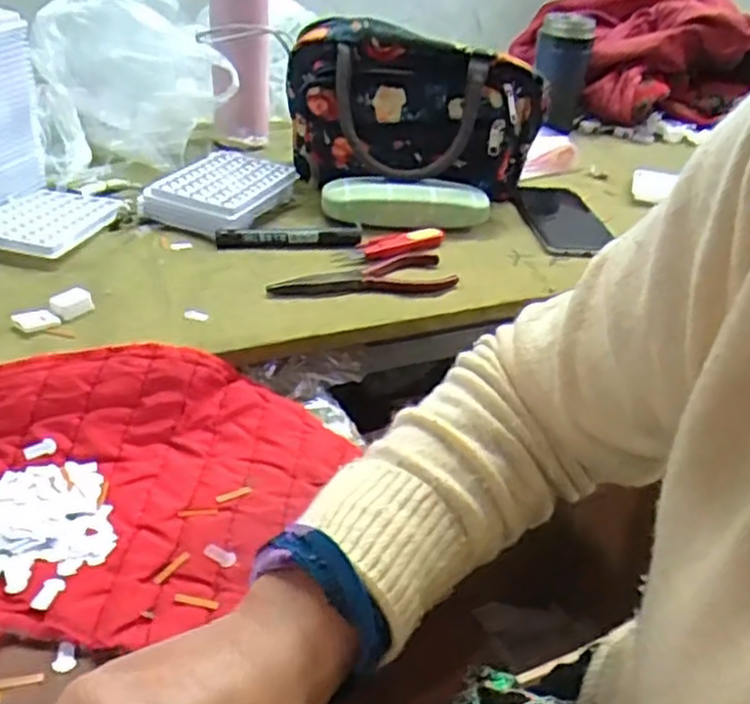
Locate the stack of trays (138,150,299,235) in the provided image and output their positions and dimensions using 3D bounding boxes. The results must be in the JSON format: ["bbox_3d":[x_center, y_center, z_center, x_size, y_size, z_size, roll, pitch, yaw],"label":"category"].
[{"bbox_3d":[-0.138,-0.159,0.698,0.099,0.022,0.143,17,34,17],"label":"stack of trays"}]

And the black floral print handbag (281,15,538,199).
[{"bbox_3d":[0.032,-0.235,0.723,0.248,0.136,0.107,11,33,9],"label":"black floral print handbag"}]

